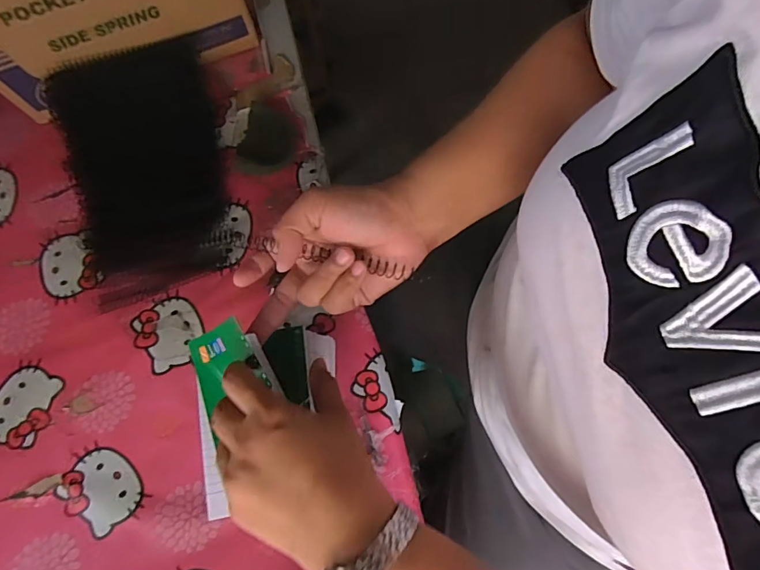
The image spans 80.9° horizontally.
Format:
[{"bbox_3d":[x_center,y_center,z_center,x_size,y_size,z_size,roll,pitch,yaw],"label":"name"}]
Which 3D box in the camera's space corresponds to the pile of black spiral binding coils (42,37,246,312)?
[{"bbox_3d":[-0.274,-0.135,0.519,0.173,0.066,0.281,-16,74,-3],"label":"pile of black spiral binding coils"}]

